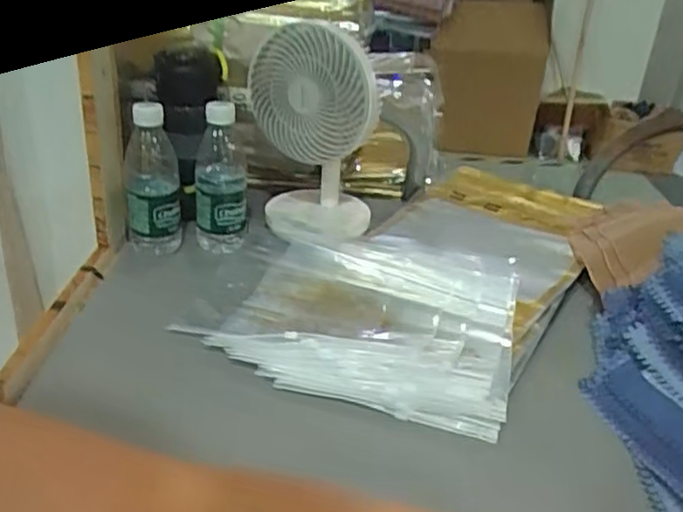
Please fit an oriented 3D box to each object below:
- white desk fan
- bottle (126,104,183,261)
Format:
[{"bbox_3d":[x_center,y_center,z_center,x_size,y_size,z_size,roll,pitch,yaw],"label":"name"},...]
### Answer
[{"bbox_3d":[-0.034,-0.145,0.810,0.139,0.229,0.125,0,28,-6],"label":"white desk fan"},{"bbox_3d":[-0.214,-0.082,0.782,0.061,0.173,0.056,-4,29,-15],"label":"bottle"}]

